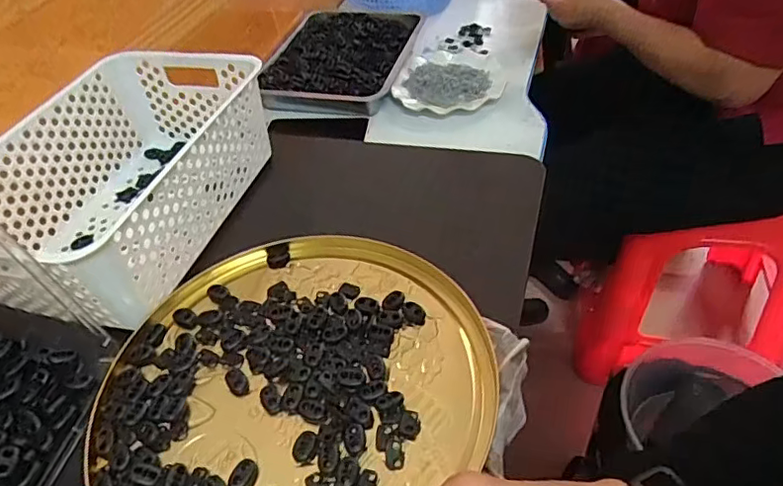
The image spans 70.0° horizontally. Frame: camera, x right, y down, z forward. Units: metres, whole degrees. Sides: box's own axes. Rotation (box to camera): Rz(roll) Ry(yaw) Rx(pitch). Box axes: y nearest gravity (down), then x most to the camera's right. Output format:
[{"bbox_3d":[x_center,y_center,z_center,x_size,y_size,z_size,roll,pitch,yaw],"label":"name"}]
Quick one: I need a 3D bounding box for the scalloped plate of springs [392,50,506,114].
[{"bbox_3d":[0.079,-0.253,0.892,0.153,0.018,0.179,-28,48,-20],"label":"scalloped plate of springs"}]

